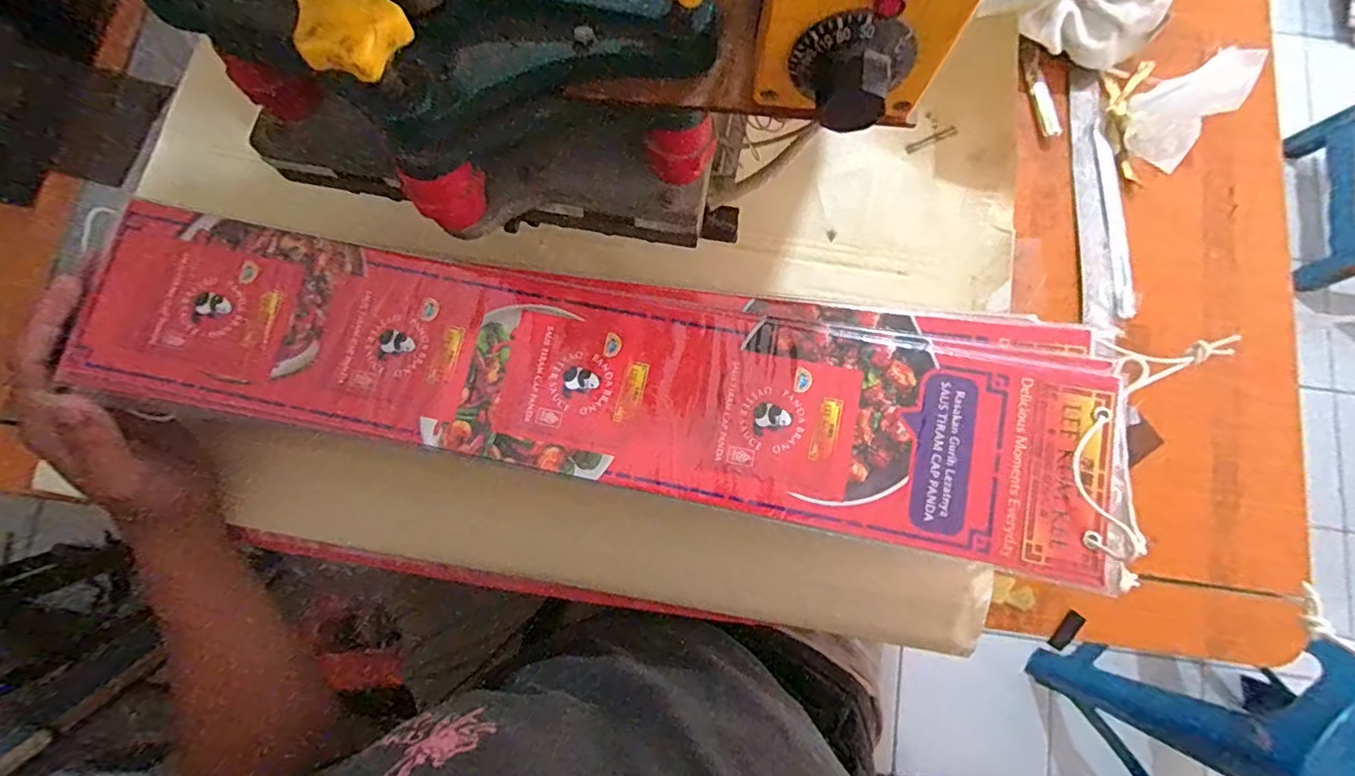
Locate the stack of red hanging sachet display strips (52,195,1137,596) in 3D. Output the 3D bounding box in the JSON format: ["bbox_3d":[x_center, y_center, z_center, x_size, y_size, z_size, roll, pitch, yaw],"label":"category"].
[{"bbox_3d":[-0.048,-0.007,0.320,0.546,0.027,0.127,9,80,4],"label":"stack of red hanging sachet display strips"}]

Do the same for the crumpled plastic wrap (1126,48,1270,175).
[{"bbox_3d":[0.399,-0.216,0.453,0.065,0.059,0.066,4,80,1],"label":"crumpled plastic wrap"}]

